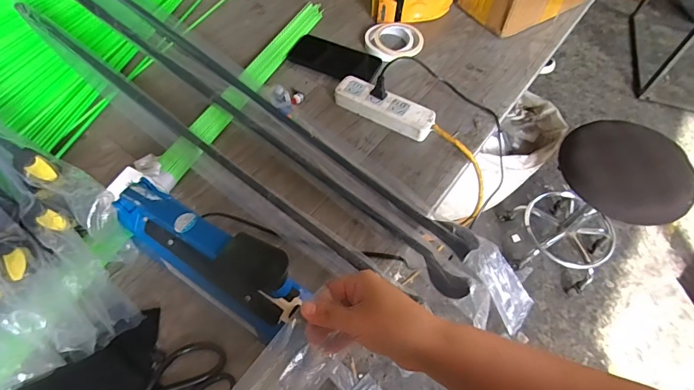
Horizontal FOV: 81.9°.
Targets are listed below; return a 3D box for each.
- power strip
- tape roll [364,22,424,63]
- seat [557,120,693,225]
[{"bbox_3d":[0.061,-0.146,0.661,0.169,0.025,0.050,26,61,14],"label":"power strip"},{"bbox_3d":[0.091,-0.293,0.760,0.092,0.026,0.097,1,58,-1],"label":"tape roll"},{"bbox_3d":[0.702,-0.069,1.002,0.302,0.082,0.239,27,62,15],"label":"seat"}]

